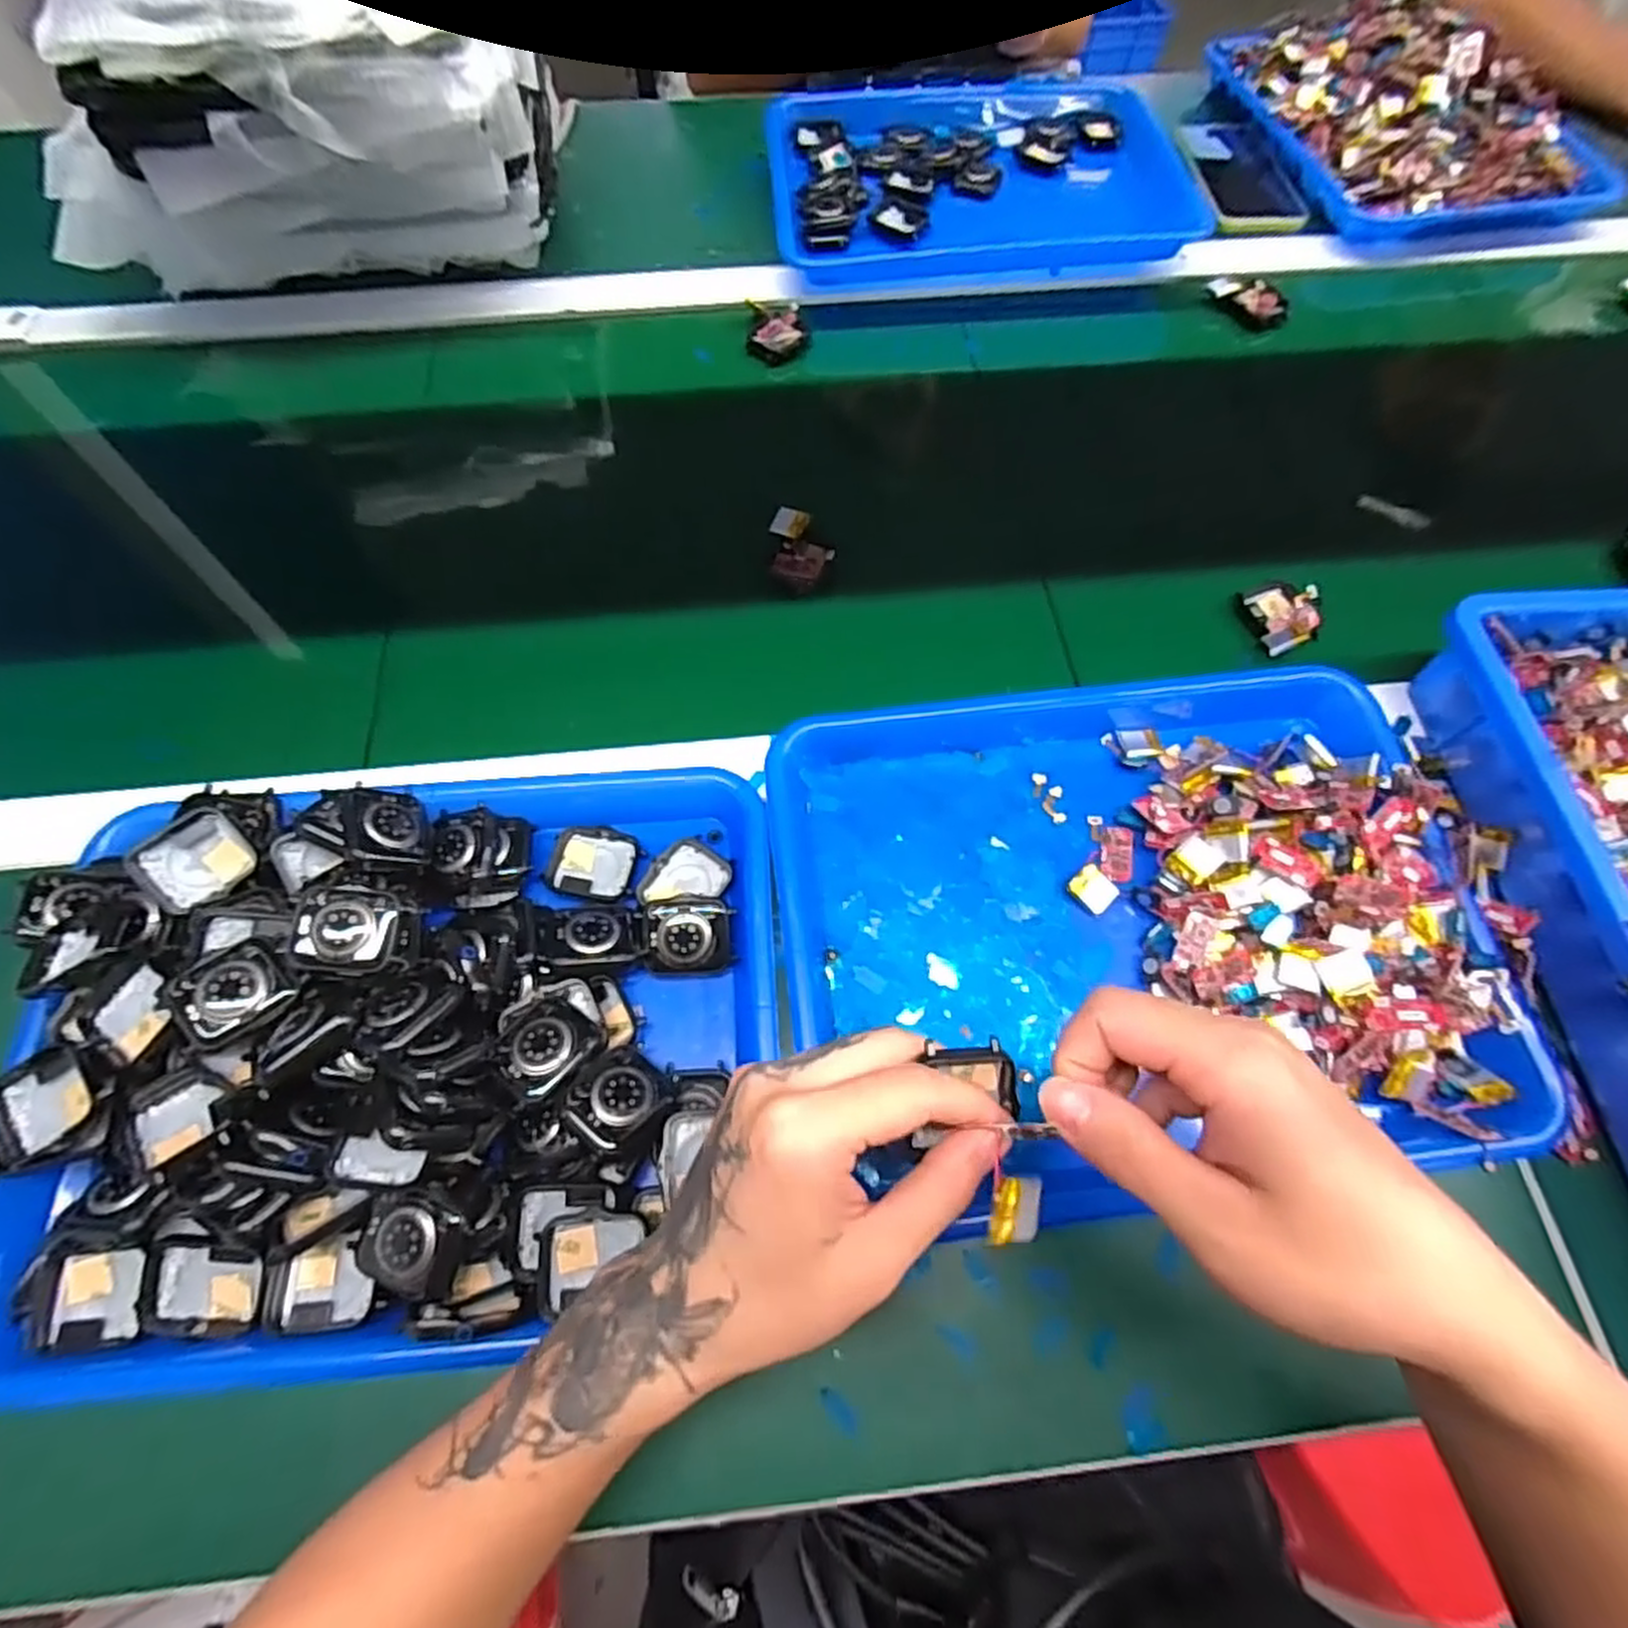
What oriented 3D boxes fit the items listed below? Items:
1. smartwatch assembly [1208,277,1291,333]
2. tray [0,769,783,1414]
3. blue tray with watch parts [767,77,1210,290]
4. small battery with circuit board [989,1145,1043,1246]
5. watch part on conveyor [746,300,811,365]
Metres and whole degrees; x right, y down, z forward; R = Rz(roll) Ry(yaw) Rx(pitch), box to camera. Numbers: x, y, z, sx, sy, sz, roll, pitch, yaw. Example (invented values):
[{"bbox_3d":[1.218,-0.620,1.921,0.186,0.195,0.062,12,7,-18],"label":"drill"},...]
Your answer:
[{"bbox_3d":[0.344,-0.406,0.615,0.062,0.023,0.022,36,70,14],"label":"smartwatch assembly"},{"bbox_3d":[-0.181,0.094,0.341,0.324,0.056,0.253,-3,66,-3],"label":"tray"},{"bbox_3d":[0.136,-0.526,0.637,0.338,0.034,0.242,-2,66,-2],"label":"blue tray with watch parts"},{"bbox_3d":[0.063,0.124,0.242,0.021,0.004,0.020,25,69,-36],"label":"small battery with circuit board"},{"bbox_3d":[-0.027,-0.366,0.592,0.047,0.019,0.056,4,66,1],"label":"watch part on conveyor"}]

